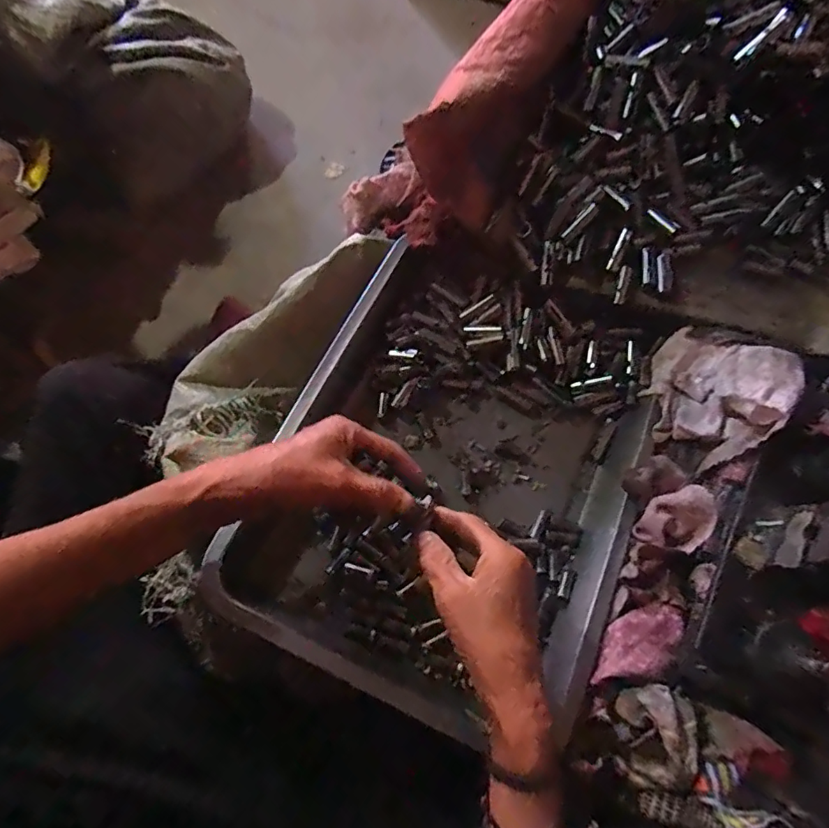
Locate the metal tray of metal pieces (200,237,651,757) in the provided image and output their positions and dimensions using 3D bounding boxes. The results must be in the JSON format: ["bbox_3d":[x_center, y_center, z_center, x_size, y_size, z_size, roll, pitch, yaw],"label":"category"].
[{"bbox_3d":[0.036,0.054,0.423,0.278,0.065,0.343,23,71,9],"label":"metal tray of metal pieces"}]

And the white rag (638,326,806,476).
[{"bbox_3d":[0.242,-0.021,0.412,0.093,0.064,0.102,36,74,13],"label":"white rag"}]

